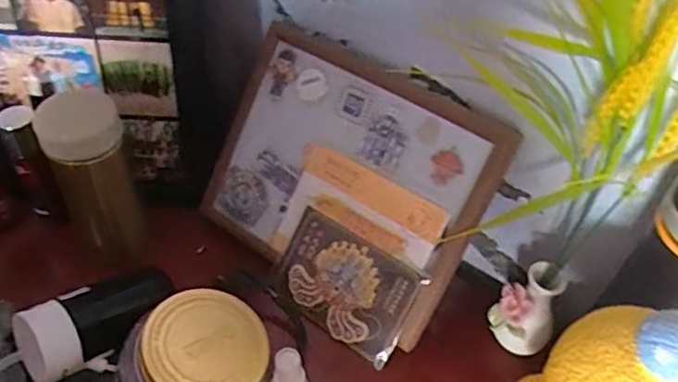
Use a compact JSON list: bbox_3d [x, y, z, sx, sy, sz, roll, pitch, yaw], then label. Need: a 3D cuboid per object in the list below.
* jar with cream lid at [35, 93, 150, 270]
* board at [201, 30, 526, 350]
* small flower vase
[{"bbox_3d":[-0.234,-0.005,0.572,0.068,0.190,0.077,-20,51,-23],"label":"jar with cream lid"},{"bbox_3d":[0.002,-0.017,0.581,0.275,0.215,0.035,32,12,26],"label":"board"},{"bbox_3d":[0.169,0.107,0.536,0.045,0.087,0.049,-4,46,-9],"label":"small flower vase"}]

